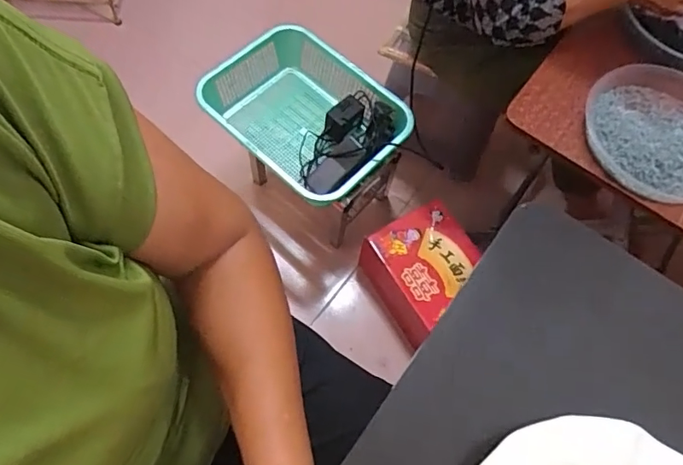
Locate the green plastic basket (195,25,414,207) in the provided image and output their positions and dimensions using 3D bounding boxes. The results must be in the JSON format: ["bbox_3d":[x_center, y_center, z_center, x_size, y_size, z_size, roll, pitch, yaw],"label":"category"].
[{"bbox_3d":[-0.093,-0.250,1.093,0.311,0.129,0.438,-41,73,-20],"label":"green plastic basket"}]

